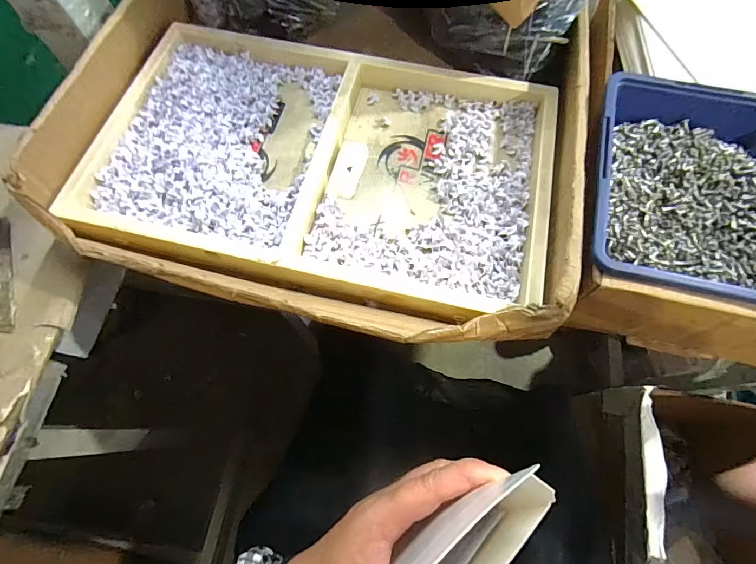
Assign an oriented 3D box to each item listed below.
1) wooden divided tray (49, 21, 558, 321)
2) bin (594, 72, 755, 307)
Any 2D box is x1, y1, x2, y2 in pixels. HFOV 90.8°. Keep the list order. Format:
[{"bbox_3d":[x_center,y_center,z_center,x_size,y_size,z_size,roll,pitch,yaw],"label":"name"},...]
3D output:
[{"bbox_3d":[-0.037,-0.094,0.276,0.317,0.032,0.196,12,70,6],"label":"wooden divided tray"},{"bbox_3d":[0.193,-0.055,0.232,0.125,0.039,0.143,15,70,7],"label":"bin"}]

